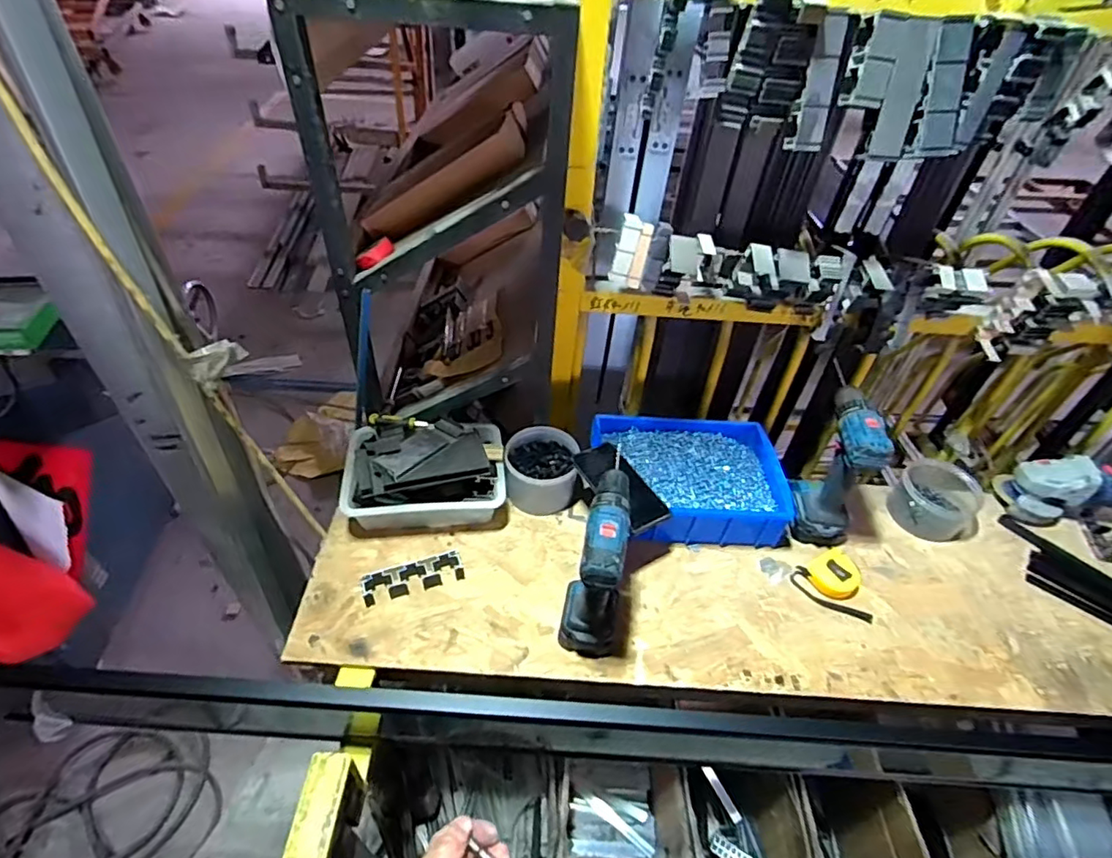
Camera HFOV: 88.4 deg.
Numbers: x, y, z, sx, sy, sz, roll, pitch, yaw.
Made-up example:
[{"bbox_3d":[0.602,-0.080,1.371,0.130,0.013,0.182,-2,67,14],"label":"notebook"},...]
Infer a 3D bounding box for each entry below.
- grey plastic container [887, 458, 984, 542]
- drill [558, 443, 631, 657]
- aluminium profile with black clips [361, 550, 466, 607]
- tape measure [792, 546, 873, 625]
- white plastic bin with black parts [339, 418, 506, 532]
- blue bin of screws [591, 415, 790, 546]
[{"bbox_3d":[0.622,0.111,0.938,0.125,0.073,0.120,3,44,-3],"label":"grey plastic container"},{"bbox_3d":[0.064,0.174,0.731,0.070,0.223,0.161,16,45,10],"label":"drill"},{"bbox_3d":[-0.199,0.208,0.801,0.137,0.030,0.036,-11,47,-17],"label":"aluminium profile with black clips"},{"bbox_3d":[0.418,0.227,0.835,0.090,0.029,0.109,-25,52,-28],"label":"tape measure"},{"bbox_3d":[-0.200,0.065,0.895,0.235,0.101,0.165,0,45,-7],"label":"white plastic bin with black parts"},{"bbox_3d":[0.215,0.082,0.931,0.286,0.087,0.231,-3,45,-9],"label":"blue bin of screws"}]

